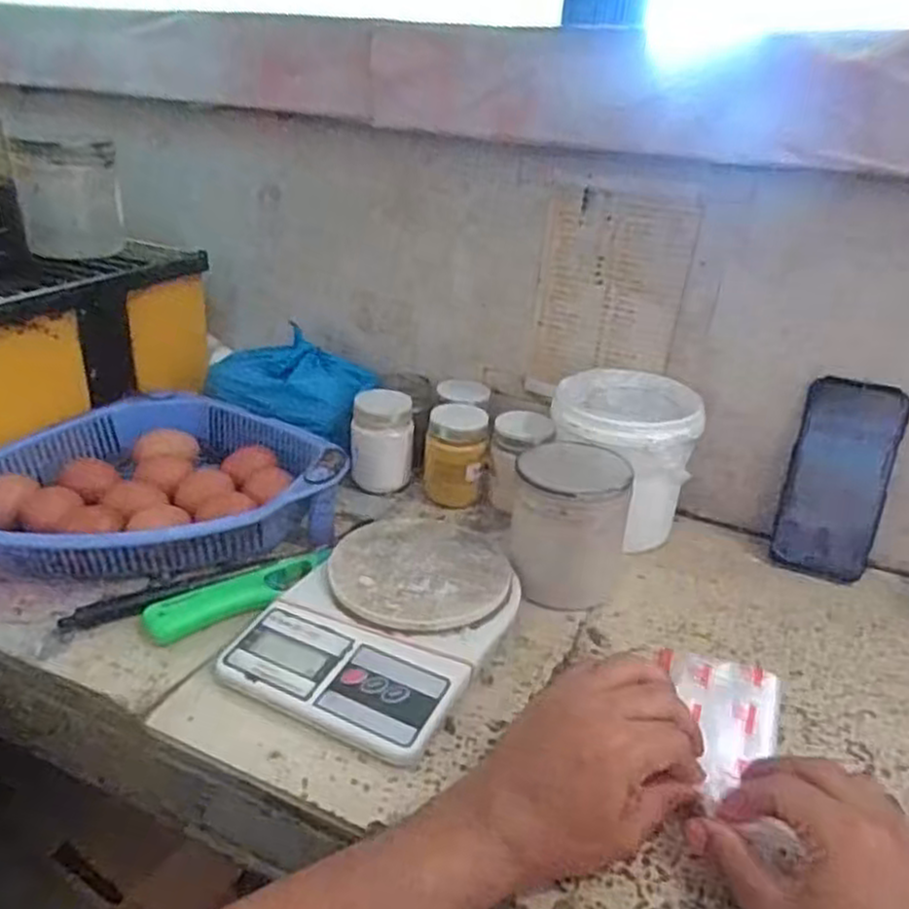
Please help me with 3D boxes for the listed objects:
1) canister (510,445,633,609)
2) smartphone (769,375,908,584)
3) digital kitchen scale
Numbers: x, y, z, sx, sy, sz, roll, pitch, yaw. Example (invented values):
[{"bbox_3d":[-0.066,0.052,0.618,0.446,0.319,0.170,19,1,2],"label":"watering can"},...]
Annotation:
[{"bbox_3d":[0.087,0.058,0.583,0.086,0.107,0.076,10,27,12],"label":"canister"},{"bbox_3d":[0.319,0.022,0.629,0.076,0.162,0.013,14,6,19],"label":"smartphone"},{"bbox_3d":[-0.044,0.111,0.535,0.149,0.037,0.203,16,29,21],"label":"digital kitchen scale"}]

